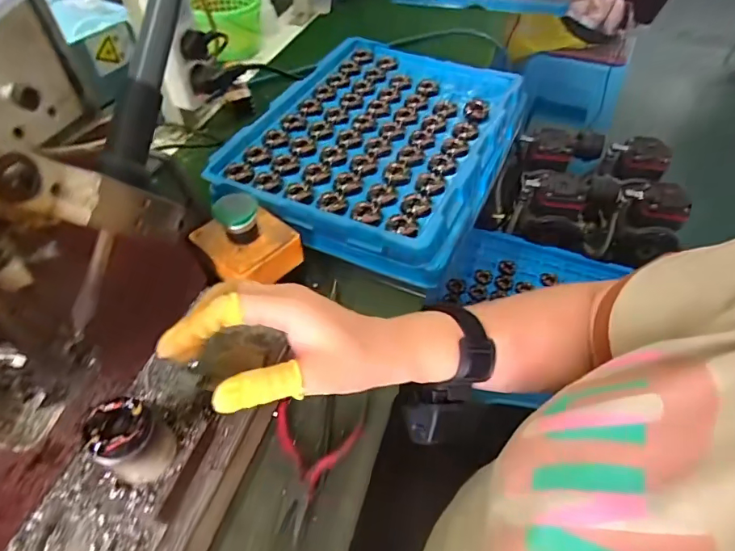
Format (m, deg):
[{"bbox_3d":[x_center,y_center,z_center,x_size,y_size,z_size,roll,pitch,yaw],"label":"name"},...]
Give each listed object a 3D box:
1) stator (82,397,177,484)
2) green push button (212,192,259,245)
[{"bbox_3d":[-0.131,0.094,0.255,0.032,0.048,0.032,0,50,-1],"label":"stator"},{"bbox_3d":[-0.114,-0.050,0.403,0.036,0.035,0.030,-15,52,-13],"label":"green push button"}]

